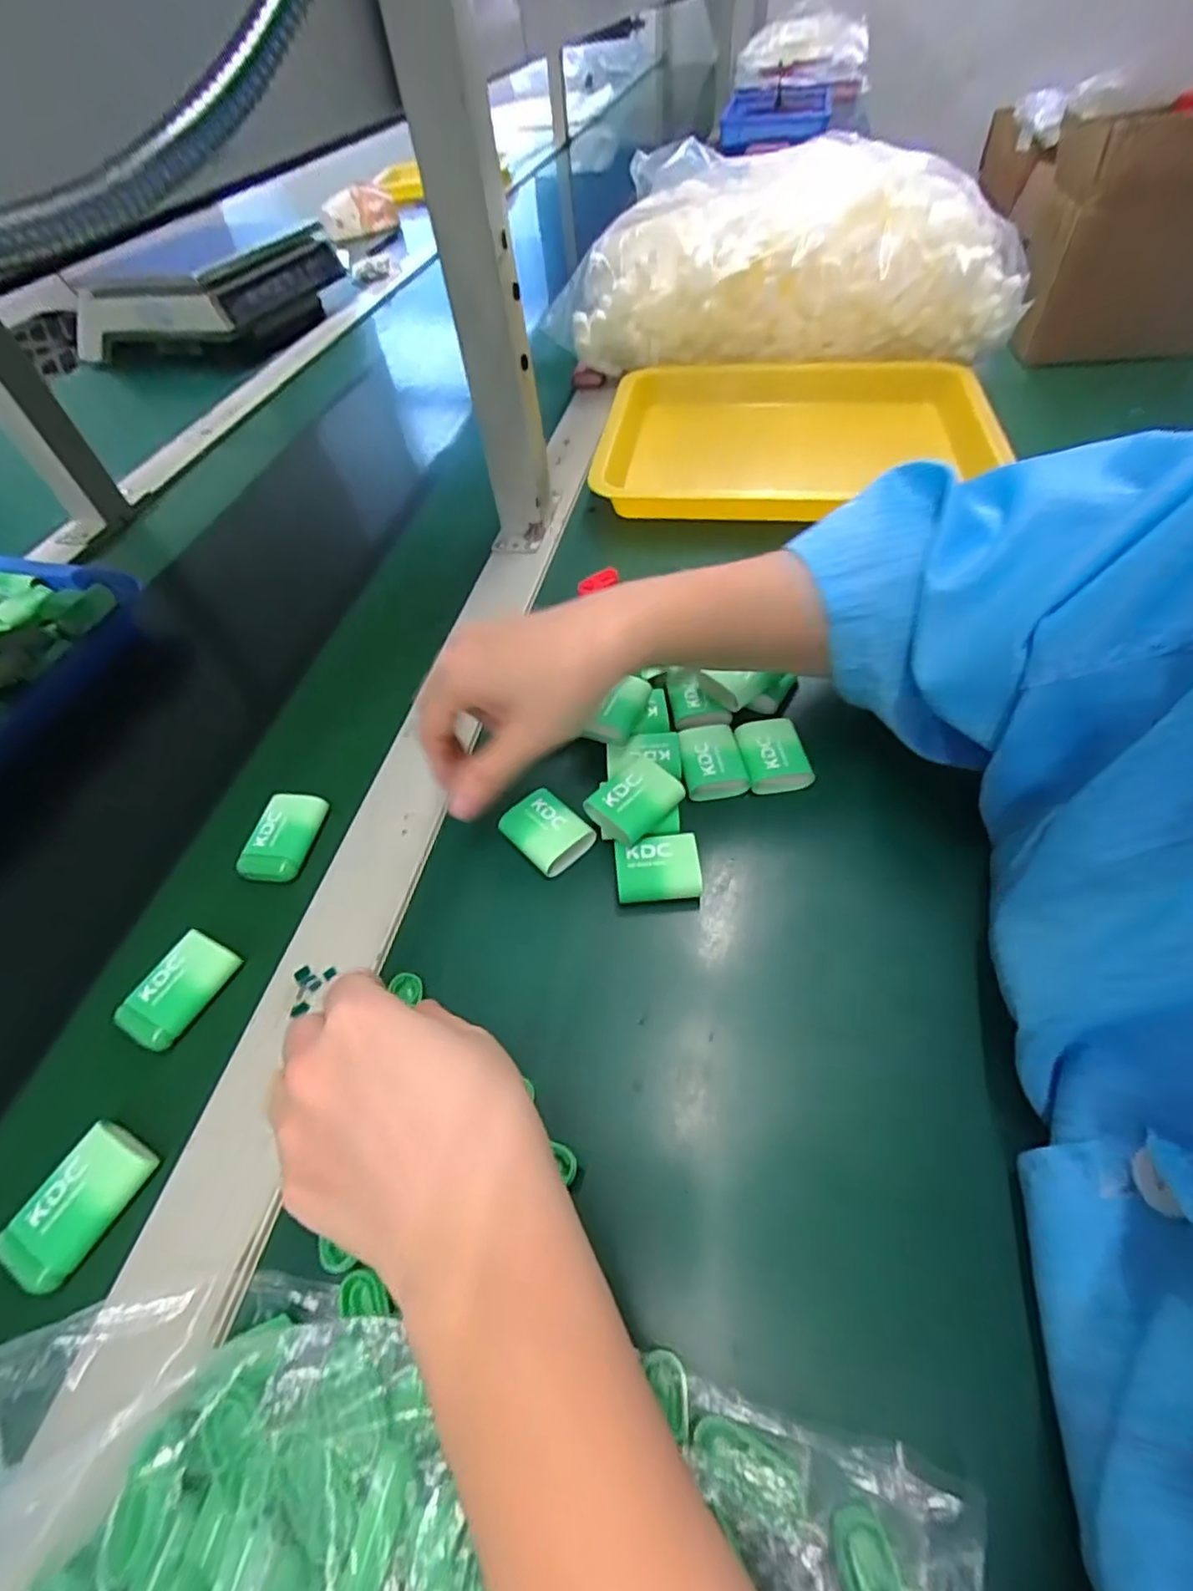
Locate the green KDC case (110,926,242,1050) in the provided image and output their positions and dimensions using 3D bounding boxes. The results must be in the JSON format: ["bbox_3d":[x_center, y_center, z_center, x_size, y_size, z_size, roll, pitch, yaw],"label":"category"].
[{"bbox_3d":[-0.204,0.093,0.304,0.031,0.010,0.051,19,56,20],"label":"green KDC case"}]

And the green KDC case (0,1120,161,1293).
[{"bbox_3d":[-0.208,0.163,0.251,0.035,0.009,0.051,24,58,23],"label":"green KDC case"}]

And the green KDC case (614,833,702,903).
[{"bbox_3d":[0.031,0.037,0.321,0.041,0.018,0.033,-3,51,3],"label":"green KDC case"}]

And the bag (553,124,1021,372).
[{"bbox_3d":[0.185,-0.537,0.623,0.430,0.152,0.142,4,52,9],"label":"bag"}]

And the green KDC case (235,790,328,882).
[{"bbox_3d":[-0.178,0.023,0.355,0.034,0.012,0.052,4,52,9],"label":"green KDC case"}]

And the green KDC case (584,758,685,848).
[{"bbox_3d":[0.019,0.003,0.327,0.047,0.020,0.032,-35,56,-20],"label":"green KDC case"}]

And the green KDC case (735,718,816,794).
[{"bbox_3d":[0.101,-0.022,0.360,0.034,0.021,0.040,-8,51,-1],"label":"green KDC case"}]

